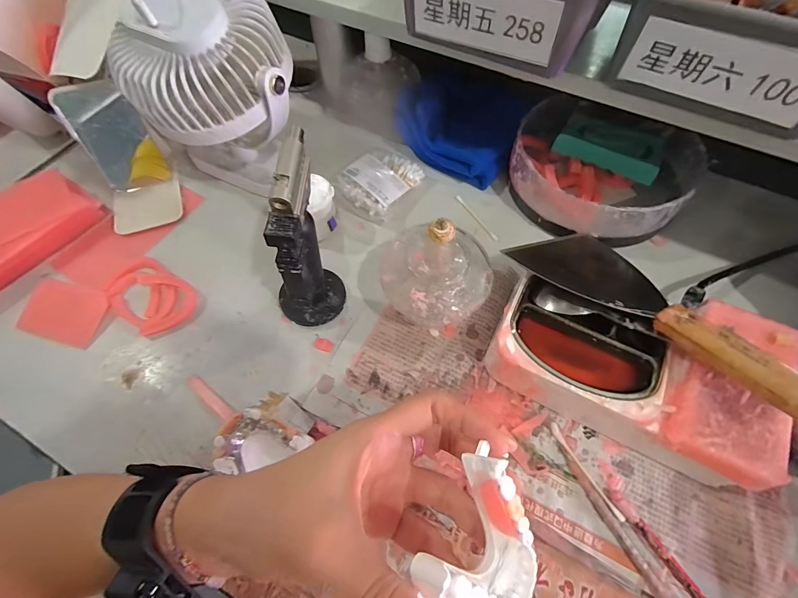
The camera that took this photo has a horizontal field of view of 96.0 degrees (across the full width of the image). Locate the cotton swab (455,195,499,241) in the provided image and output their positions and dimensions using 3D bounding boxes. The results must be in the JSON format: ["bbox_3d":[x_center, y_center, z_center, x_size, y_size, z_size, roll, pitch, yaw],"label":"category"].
[{"bbox_3d":[0.083,-0.089,0.388,0.006,0.004,0.071,-28,66,-13],"label":"cotton swab"}]

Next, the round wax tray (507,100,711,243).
[{"bbox_3d":[0.210,-0.145,0.388,0.170,0.055,0.186,0,63,0],"label":"round wax tray"}]

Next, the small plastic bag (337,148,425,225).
[{"bbox_3d":[-0.021,-0.130,0.393,0.067,0.024,0.085,33,68,16],"label":"small plastic bag"}]

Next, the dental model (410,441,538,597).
[{"bbox_3d":[0.037,0.111,0.164,0.051,0.027,0.063,52,52,-15],"label":"dental model"}]

